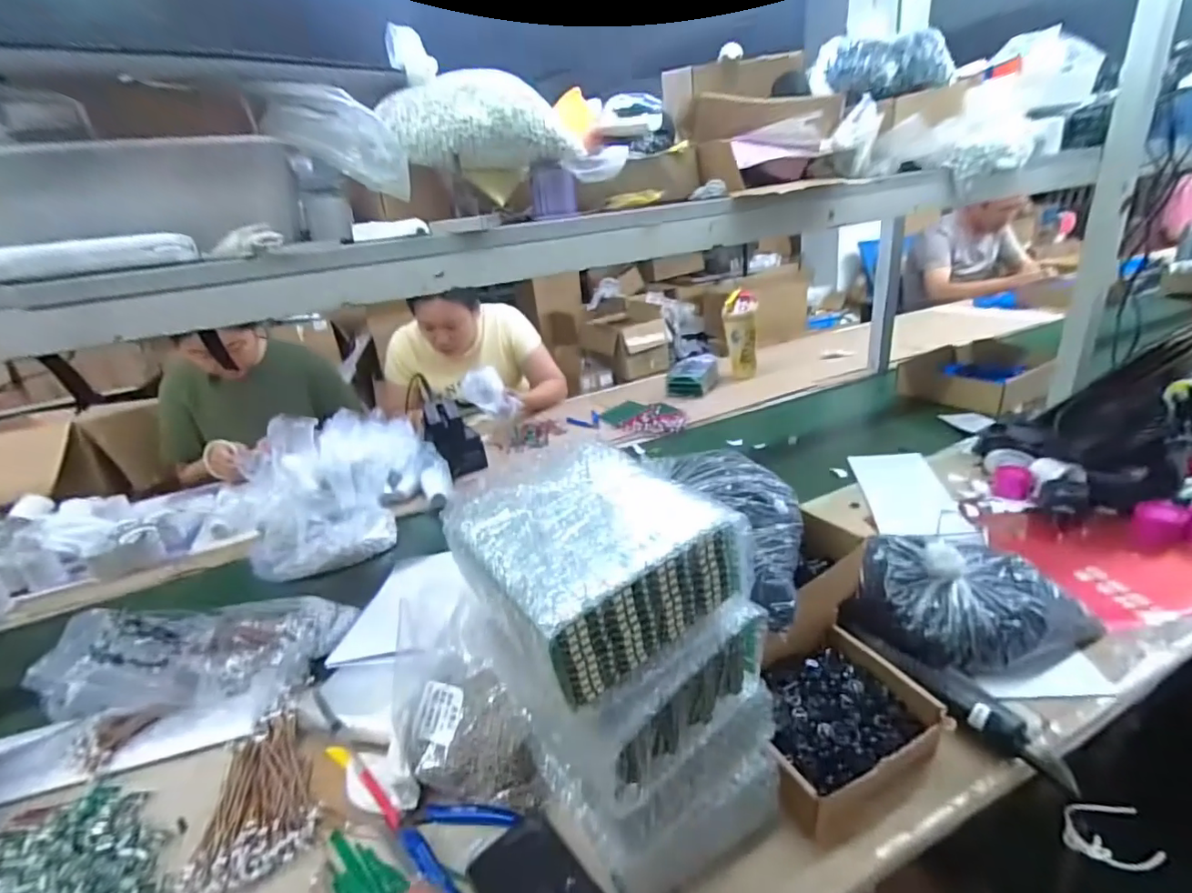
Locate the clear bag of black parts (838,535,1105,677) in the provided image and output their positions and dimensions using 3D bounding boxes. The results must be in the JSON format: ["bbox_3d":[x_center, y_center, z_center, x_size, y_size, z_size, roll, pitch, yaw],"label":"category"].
[{"bbox_3d":[0.411,0.177,0.597,0.212,0.098,0.177,14,31,40],"label":"clear bag of black parts"}]

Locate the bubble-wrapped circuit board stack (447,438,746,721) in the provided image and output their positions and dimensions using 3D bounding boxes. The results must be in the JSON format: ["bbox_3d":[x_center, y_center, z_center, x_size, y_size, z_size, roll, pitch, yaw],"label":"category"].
[{"bbox_3d":[-0.007,0.072,0.369,0.159,0.086,0.147,-21,27,-28],"label":"bubble-wrapped circuit board stack"}]

